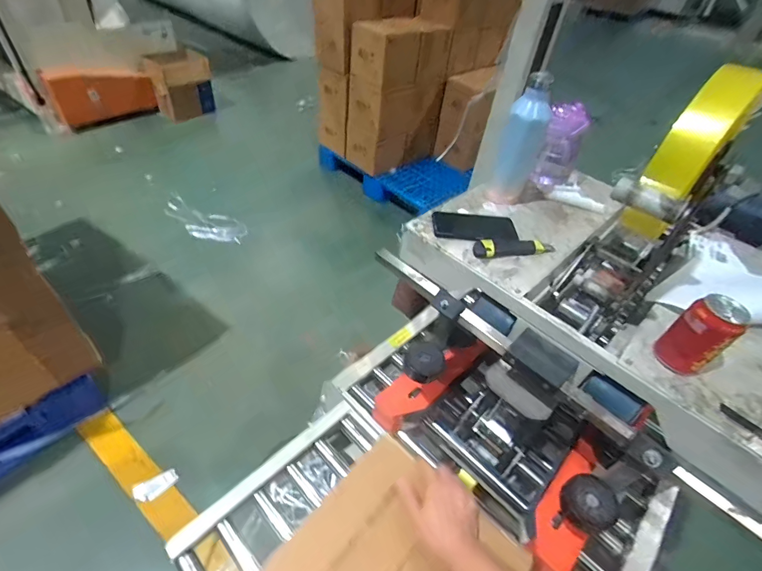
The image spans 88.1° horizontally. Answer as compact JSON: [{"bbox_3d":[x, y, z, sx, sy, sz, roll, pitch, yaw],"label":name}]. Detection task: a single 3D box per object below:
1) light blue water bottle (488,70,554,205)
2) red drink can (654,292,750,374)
[{"bbox_3d":[0.284,-0.289,0.792,0.081,0.256,0.087,19,45,12],"label":"light blue water bottle"},{"bbox_3d":[0.446,0.074,0.555,0.063,0.120,0.063,4,44,-3],"label":"red drink can"}]

